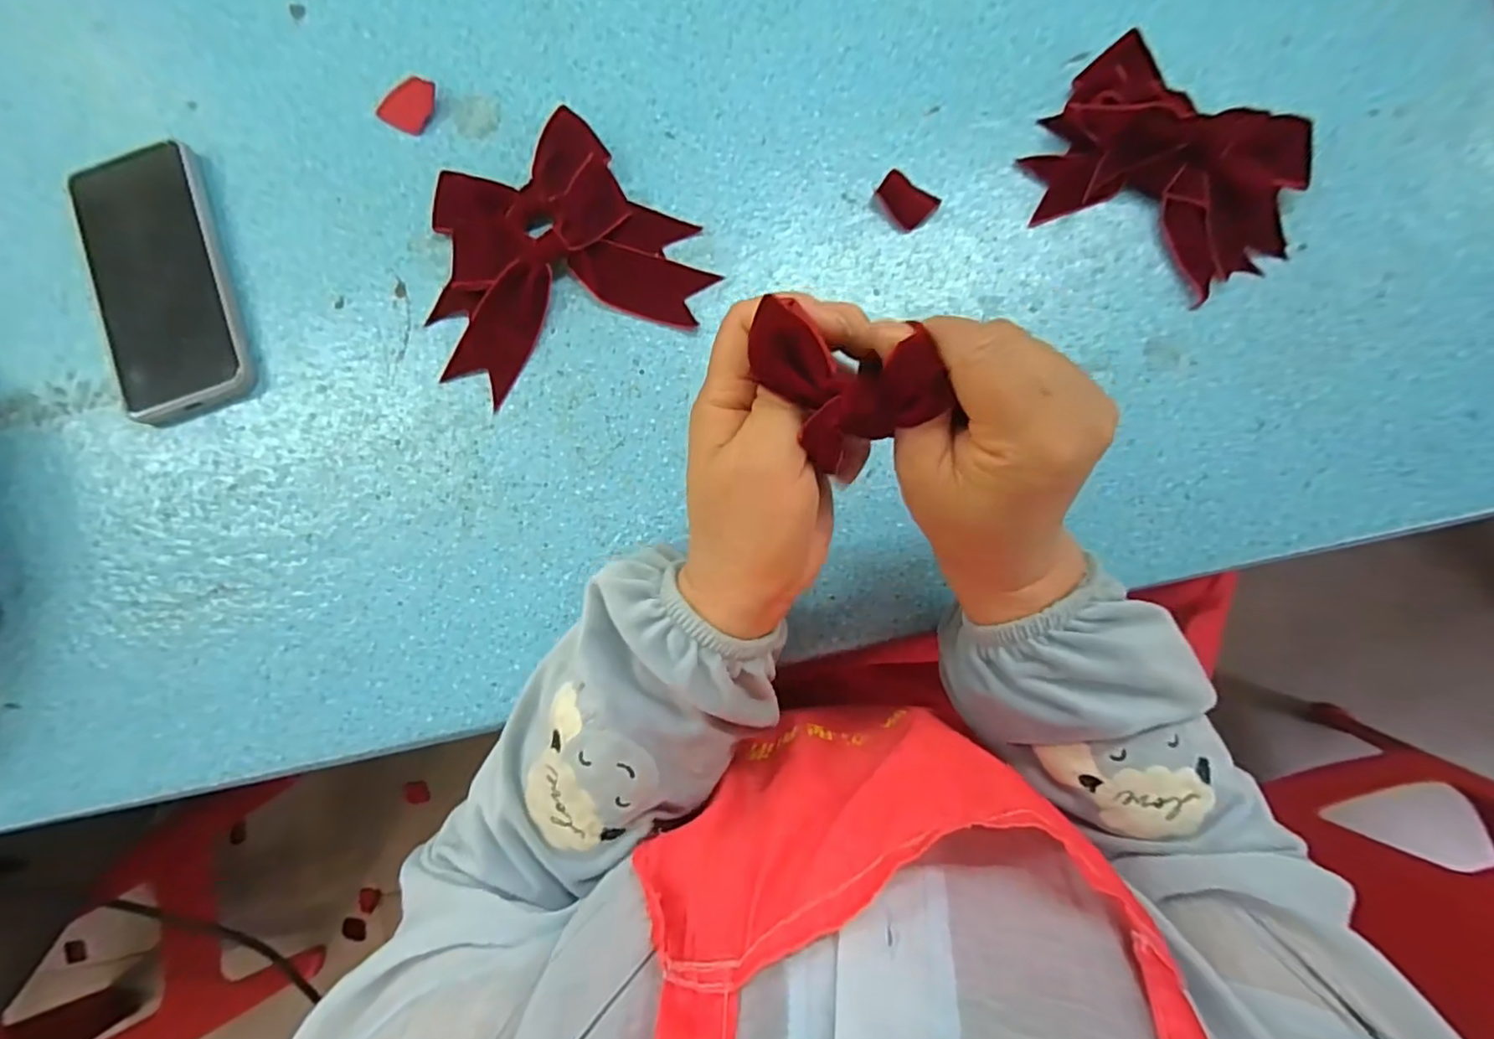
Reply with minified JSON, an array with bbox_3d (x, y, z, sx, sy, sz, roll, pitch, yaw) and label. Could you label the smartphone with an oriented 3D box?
[{"bbox_3d":[-0.360,-0.146,0.391,0.078,0.016,0.167,-18,85,1],"label":"smartphone"}]

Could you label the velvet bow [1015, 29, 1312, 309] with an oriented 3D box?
[{"bbox_3d":[0.245,-0.202,0.357,0.150,0.036,0.114,30,87,4],"label":"velvet bow"}]

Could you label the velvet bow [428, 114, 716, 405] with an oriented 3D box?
[{"bbox_3d":[-0.115,-0.158,0.375,0.157,0.022,0.129,-22,85,0],"label":"velvet bow"}]

